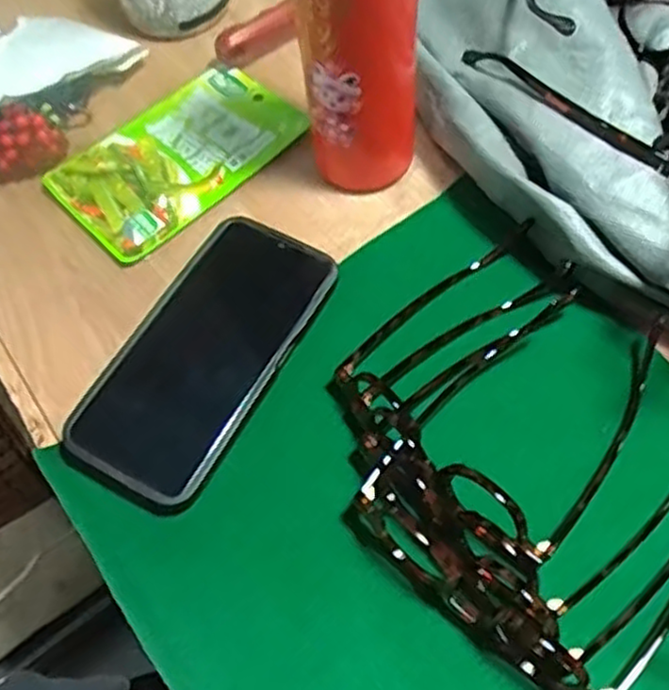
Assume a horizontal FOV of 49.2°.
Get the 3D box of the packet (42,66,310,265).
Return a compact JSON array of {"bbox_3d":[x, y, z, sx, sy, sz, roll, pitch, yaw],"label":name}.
[{"bbox_3d":[-0.104,-0.128,0.489,0.158,0.011,0.104,-38,61,-15],"label":"packet"}]

